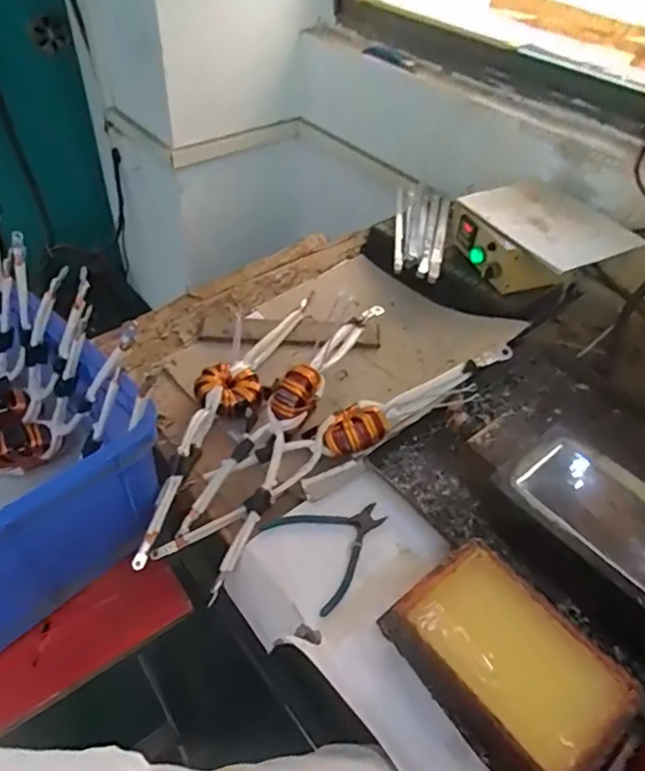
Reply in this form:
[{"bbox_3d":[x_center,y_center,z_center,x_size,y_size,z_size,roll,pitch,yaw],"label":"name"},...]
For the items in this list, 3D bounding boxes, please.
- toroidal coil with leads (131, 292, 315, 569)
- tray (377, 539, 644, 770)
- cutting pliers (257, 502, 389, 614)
[{"bbox_3d":[-0.133,0.018,0.813,0.098,0.038,0.529,12,46,8],"label":"toroidal coil with leads"},{"bbox_3d":[0.180,0.271,0.539,0.142,0.068,0.218,-30,54,-29],"label":"tray"},{"bbox_3d":[0.017,0.179,0.657,0.129,0.008,0.126,-25,52,-27],"label":"cutting pliers"}]

